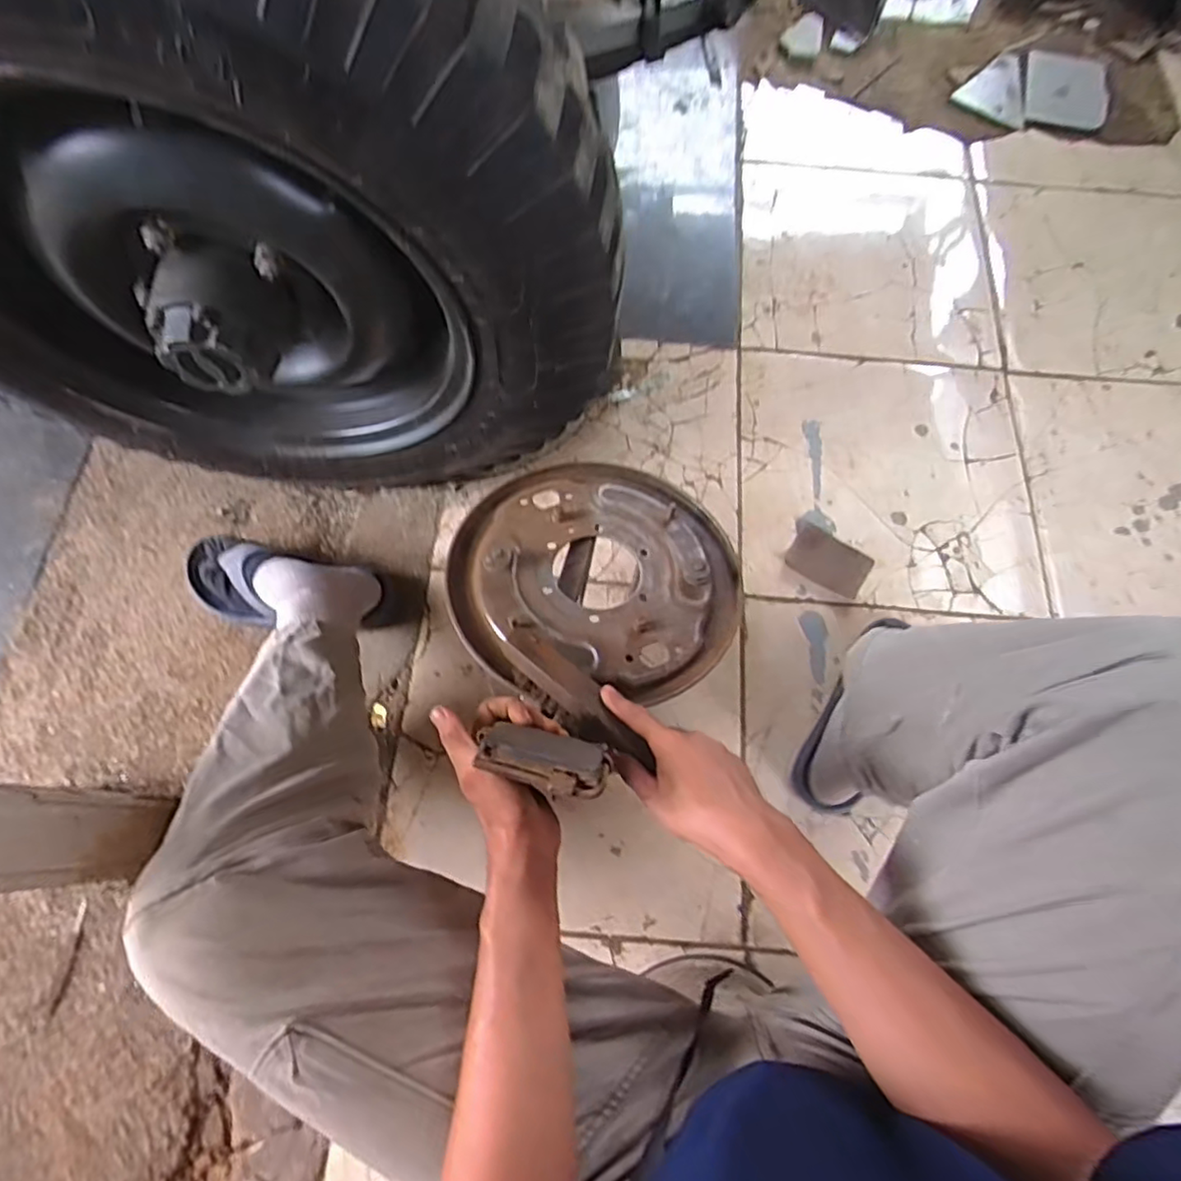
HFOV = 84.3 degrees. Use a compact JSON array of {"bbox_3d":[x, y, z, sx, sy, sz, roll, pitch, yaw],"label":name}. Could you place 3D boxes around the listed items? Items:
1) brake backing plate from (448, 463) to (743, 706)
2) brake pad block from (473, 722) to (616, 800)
[{"bbox_3d":[0.007,-0.029,0.686,0.295,0.039,0.295,3,56,-4],"label":"brake backing plate"},{"bbox_3d":[-0.028,0.115,0.437,0.087,0.028,0.039,13,69,-3],"label":"brake pad block"}]

